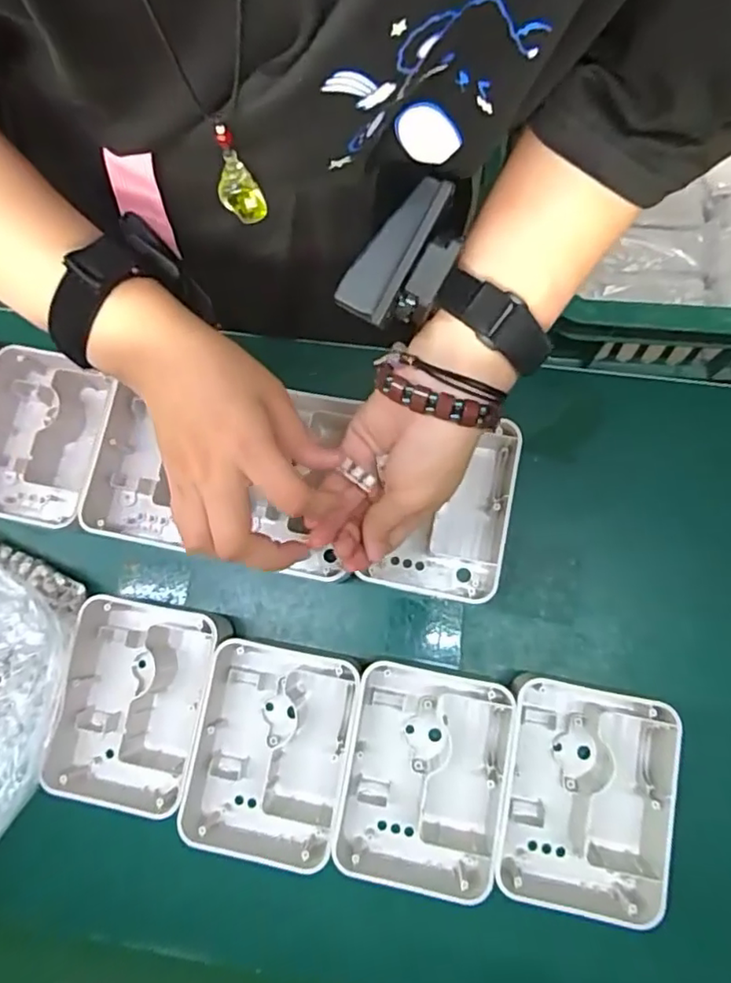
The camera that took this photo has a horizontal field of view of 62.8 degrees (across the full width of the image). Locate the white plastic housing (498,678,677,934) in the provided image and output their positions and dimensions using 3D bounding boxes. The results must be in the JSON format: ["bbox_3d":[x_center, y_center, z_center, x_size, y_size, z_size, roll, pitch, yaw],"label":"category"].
[{"bbox_3d":[0.136,0.193,0.379,0.099,0.039,0.134,8,80,6],"label":"white plastic housing"}]

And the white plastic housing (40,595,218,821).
[{"bbox_3d":[-0.153,0.147,0.406,0.100,0.036,0.142,4,79,5],"label":"white plastic housing"}]

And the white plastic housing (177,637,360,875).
[{"bbox_3d":[-0.062,0.174,0.396,0.102,0.034,0.138,9,80,6],"label":"white plastic housing"}]

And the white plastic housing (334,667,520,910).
[{"bbox_3d":[0.038,0.186,0.386,0.101,0.037,0.136,9,80,6],"label":"white plastic housing"}]

